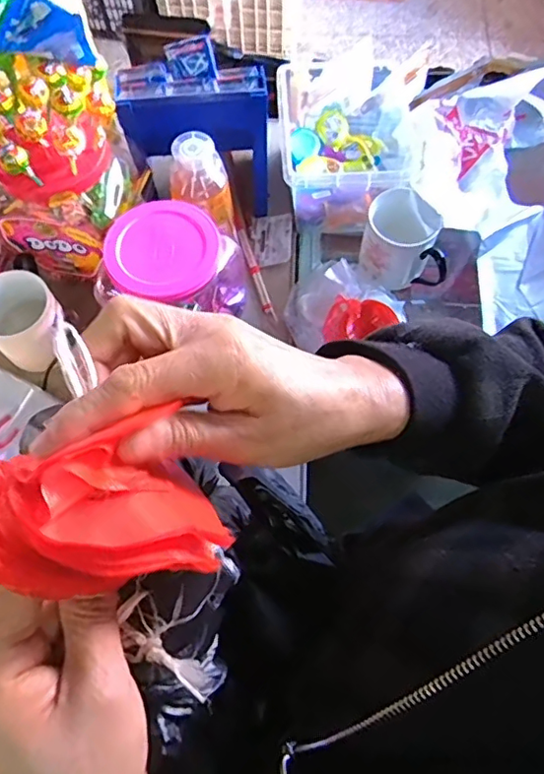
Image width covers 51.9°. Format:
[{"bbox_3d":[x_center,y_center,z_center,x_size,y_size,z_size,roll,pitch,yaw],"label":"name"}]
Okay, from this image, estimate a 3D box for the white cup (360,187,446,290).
[{"bbox_3d":[0.168,-0.179,0.690,0.106,0.088,0.085,22,69,9],"label":"white cup"}]

